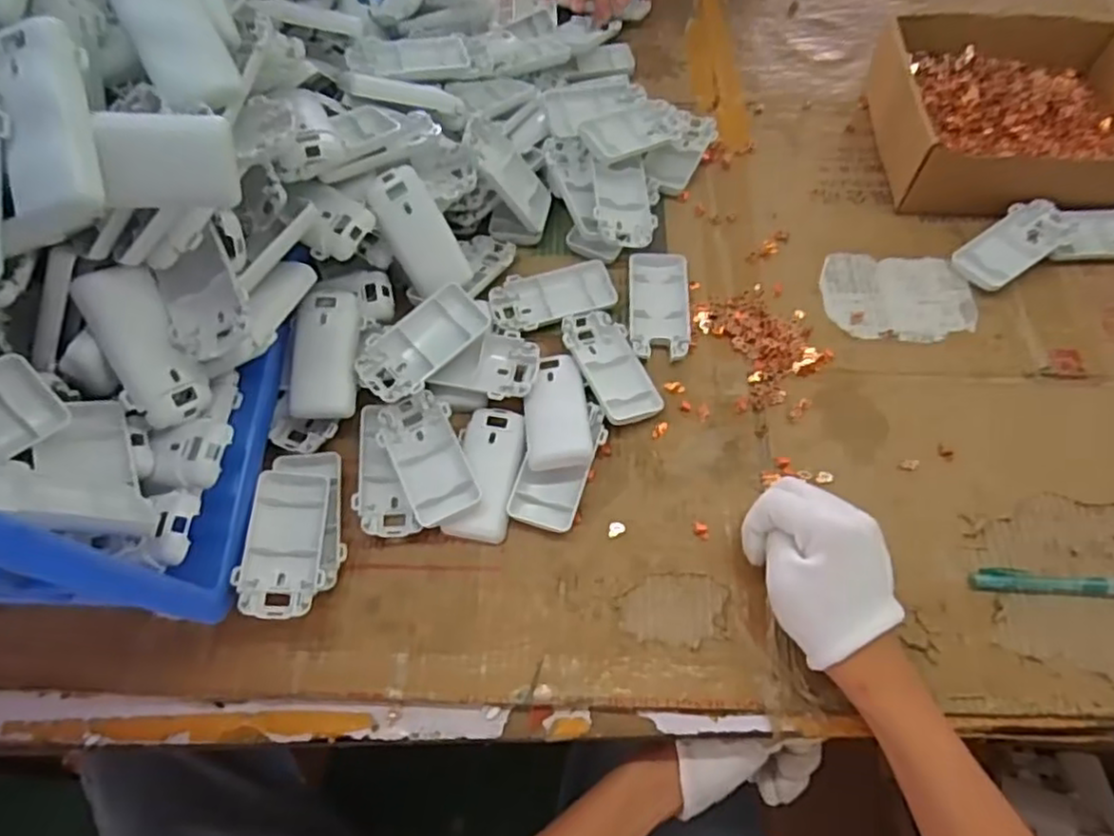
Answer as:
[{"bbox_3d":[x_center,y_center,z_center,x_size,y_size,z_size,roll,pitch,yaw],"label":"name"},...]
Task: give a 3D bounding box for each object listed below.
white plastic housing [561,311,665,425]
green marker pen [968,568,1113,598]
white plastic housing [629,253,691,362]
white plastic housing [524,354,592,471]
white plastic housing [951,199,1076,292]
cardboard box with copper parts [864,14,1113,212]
[{"bbox_3d":[0.040,-0.040,0.513,0.050,0.010,0.096,-17,63,-26],"label":"white plastic housing"},{"bbox_3d":[0.332,0.108,0.448,0.126,0.008,0.014,2,66,2],"label":"green marker pen"},{"bbox_3d":[0.080,-0.088,0.540,0.046,0.009,0.092,2,66,2],"label":"white plastic housing"},{"bbox_3d":[-0.001,-0.004,0.494,0.044,0.016,0.089,-5,66,-1],"label":"white plastic housing"},{"bbox_3d":[0.370,-0.142,0.557,0.095,0.021,0.049,-37,70,-14],"label":"white plastic housing"},{"bbox_3d":[0.397,-0.266,0.605,0.219,0.071,0.191,2,65,2],"label":"cardboard box with copper parts"}]

